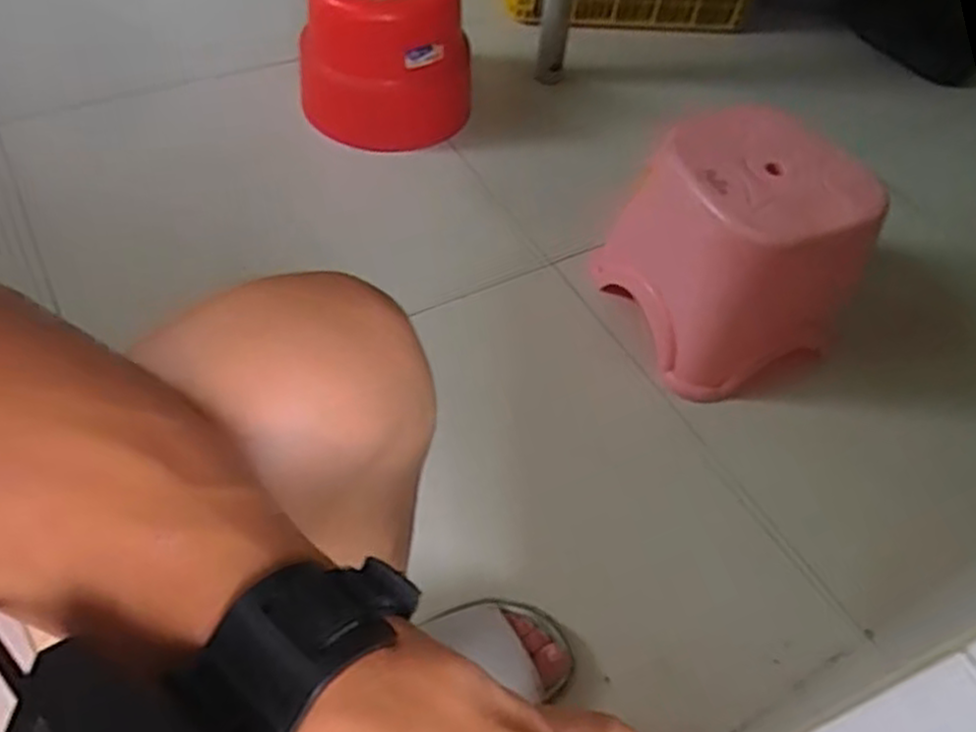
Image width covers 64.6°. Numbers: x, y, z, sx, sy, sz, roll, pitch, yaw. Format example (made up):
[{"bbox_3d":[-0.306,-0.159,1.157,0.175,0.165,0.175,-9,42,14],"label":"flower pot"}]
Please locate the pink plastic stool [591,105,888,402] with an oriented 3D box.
[{"bbox_3d":[0.306,-0.136,0.957,0.227,0.252,0.252,-19,57,-19],"label":"pink plastic stool"}]

